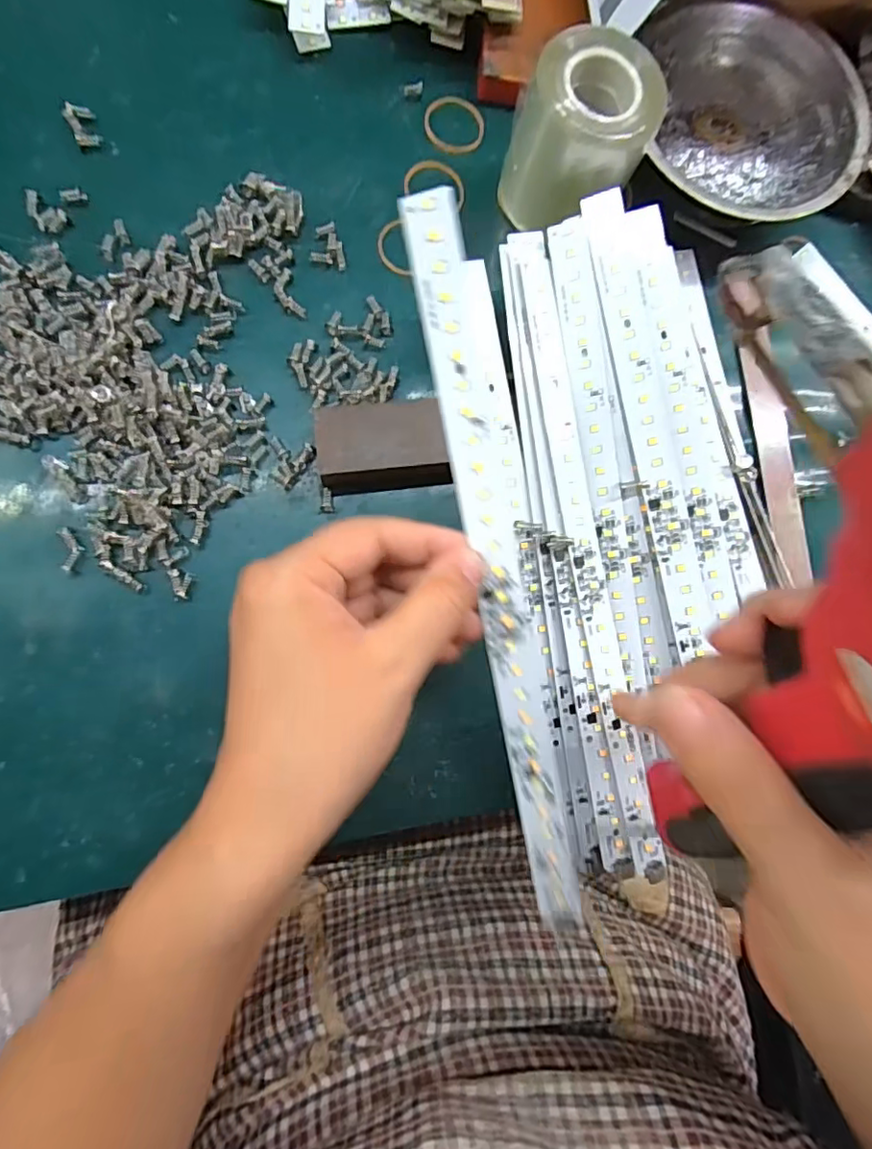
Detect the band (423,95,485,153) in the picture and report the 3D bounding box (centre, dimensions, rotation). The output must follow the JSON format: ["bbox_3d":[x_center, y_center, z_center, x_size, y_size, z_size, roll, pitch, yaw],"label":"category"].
[{"bbox_3d":[0.010,-0.242,0.305,0.032,0.005,0.029,11,83,-7],"label":"band"}]

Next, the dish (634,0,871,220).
[{"bbox_3d":[0.162,-0.241,0.304,0.116,0.036,0.130,-5,86,-9],"label":"dish"}]

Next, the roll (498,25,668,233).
[{"bbox_3d":[0.066,-0.203,0.270,0.057,0.065,0.052,1,85,-8],"label":"roll"}]

